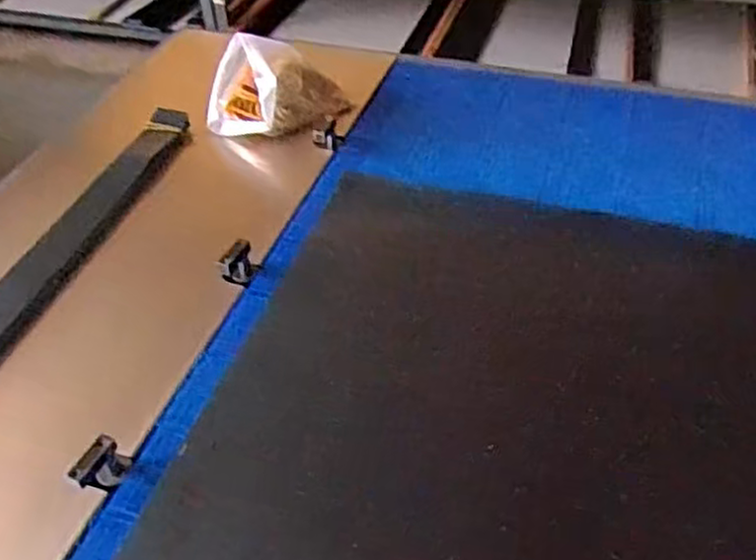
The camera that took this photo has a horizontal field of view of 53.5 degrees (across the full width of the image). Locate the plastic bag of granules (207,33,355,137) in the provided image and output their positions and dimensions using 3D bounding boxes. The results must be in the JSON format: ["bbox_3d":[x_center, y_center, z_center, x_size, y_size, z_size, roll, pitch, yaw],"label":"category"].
[{"bbox_3d":[-0.151,-0.289,1.104,0.203,0.122,0.102,-20,46,-17],"label":"plastic bag of granules"}]

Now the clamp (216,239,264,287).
[{"bbox_3d":[-0.167,-0.021,0.901,0.034,0.048,0.042,30,53,30],"label":"clamp"}]

